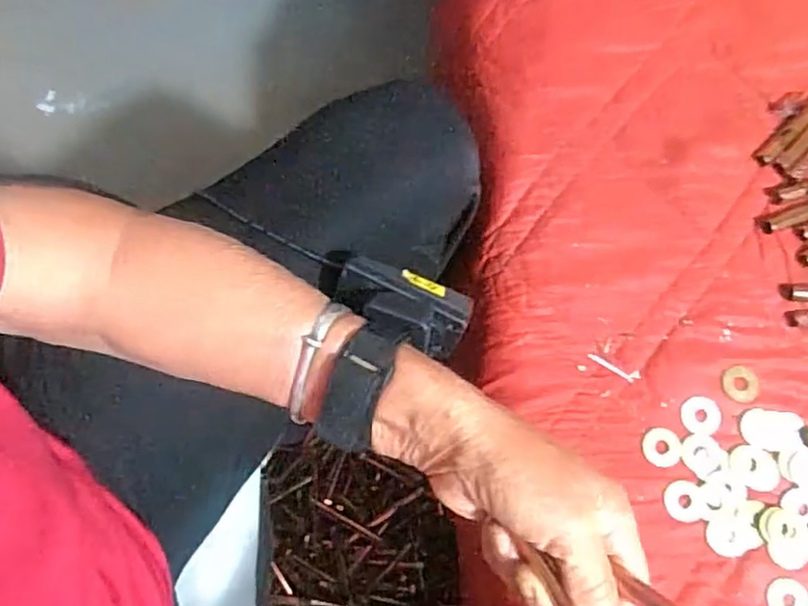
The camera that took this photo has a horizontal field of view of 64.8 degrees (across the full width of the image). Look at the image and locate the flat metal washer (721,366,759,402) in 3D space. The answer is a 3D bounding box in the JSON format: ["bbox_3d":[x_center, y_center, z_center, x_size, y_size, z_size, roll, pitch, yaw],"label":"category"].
[{"bbox_3d":[0.199,0.048,0.374,0.021,0.004,0.021,0,75,0],"label":"flat metal washer"}]

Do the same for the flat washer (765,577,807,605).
[{"bbox_3d":[0.210,0.163,0.346,0.024,0.004,0.023,0,75,0],"label":"flat washer"}]

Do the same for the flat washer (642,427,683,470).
[{"bbox_3d":[0.149,0.083,0.368,0.023,0.004,0.022,0,75,0],"label":"flat washer"}]

